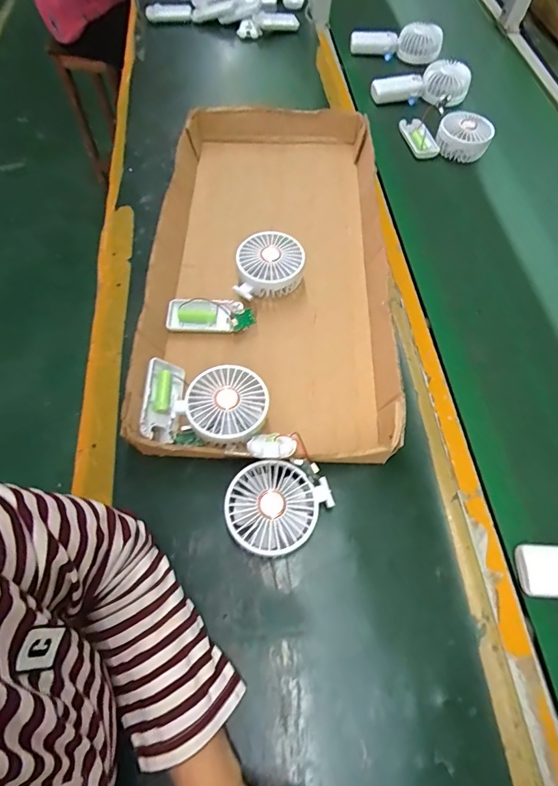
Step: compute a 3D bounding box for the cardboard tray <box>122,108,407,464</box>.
[{"bbox_3d":[-0.014,-0.189,0.532,0.291,0.057,0.585,1,63,-2],"label":"cardboard tray"}]

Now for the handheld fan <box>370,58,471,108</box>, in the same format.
[{"bbox_3d":[0.276,-0.569,0.740,0.194,0.036,0.085,-17,65,-11],"label":"handheld fan"}]

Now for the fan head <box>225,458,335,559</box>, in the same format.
[{"bbox_3d":[-0.005,0.111,0.393,0.084,0.047,0.094,37,67,15],"label":"fan head"}]

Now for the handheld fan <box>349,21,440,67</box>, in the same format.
[{"bbox_3d":[0.239,-0.716,0.808,0.181,0.036,0.075,0,63,-3],"label":"handheld fan"}]

